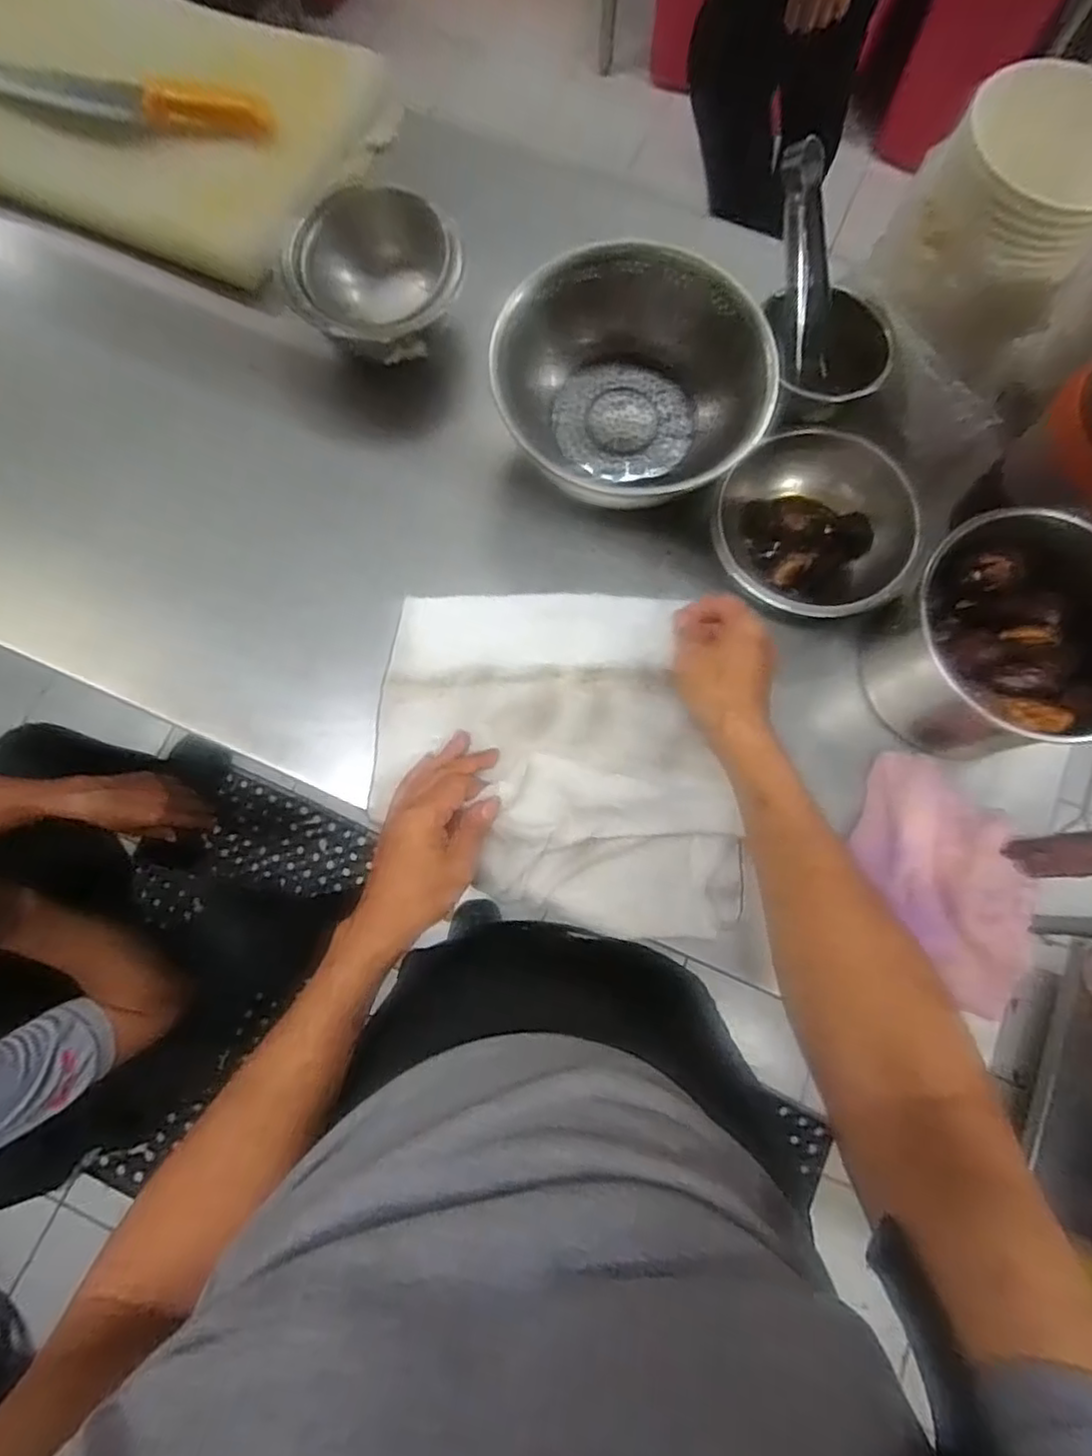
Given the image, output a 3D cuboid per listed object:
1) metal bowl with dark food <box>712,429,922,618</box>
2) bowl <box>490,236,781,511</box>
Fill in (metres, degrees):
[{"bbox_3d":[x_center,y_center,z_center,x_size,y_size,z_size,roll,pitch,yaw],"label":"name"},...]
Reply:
[{"bbox_3d":[0.225,-0.169,0.558,0.162,0.077,0.136,5,76,0],"label":"metal bowl with dark food"},{"bbox_3d":[0.077,-0.285,0.557,0.200,0.098,0.211,0,76,-1],"label":"bowl"}]

